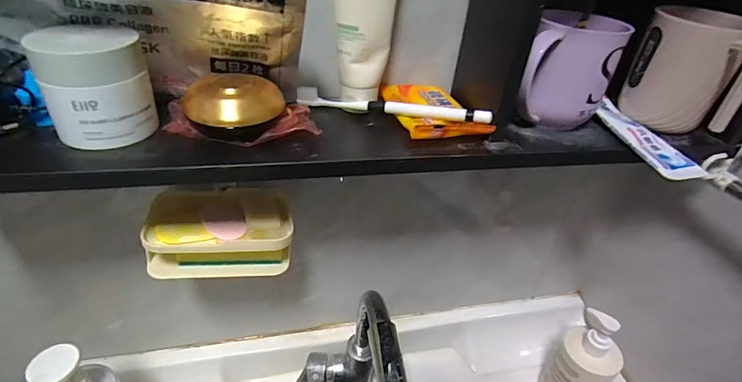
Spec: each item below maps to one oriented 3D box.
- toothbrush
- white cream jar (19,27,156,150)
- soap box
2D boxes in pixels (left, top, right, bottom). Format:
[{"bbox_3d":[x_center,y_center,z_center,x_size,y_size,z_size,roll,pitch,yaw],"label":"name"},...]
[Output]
[{"bbox_3d":[0.017,-0.079,0.379,0.181,0.024,0.014,13,36,11],"label":"toothbrush"},{"bbox_3d":[-0.208,-0.083,0.315,0.068,0.074,0.069,-15,40,-26],"label":"white cream jar"},{"bbox_3d":[-0.149,0.044,0.421,0.136,0.058,0.087,-4,36,-13],"label":"soap box"}]

